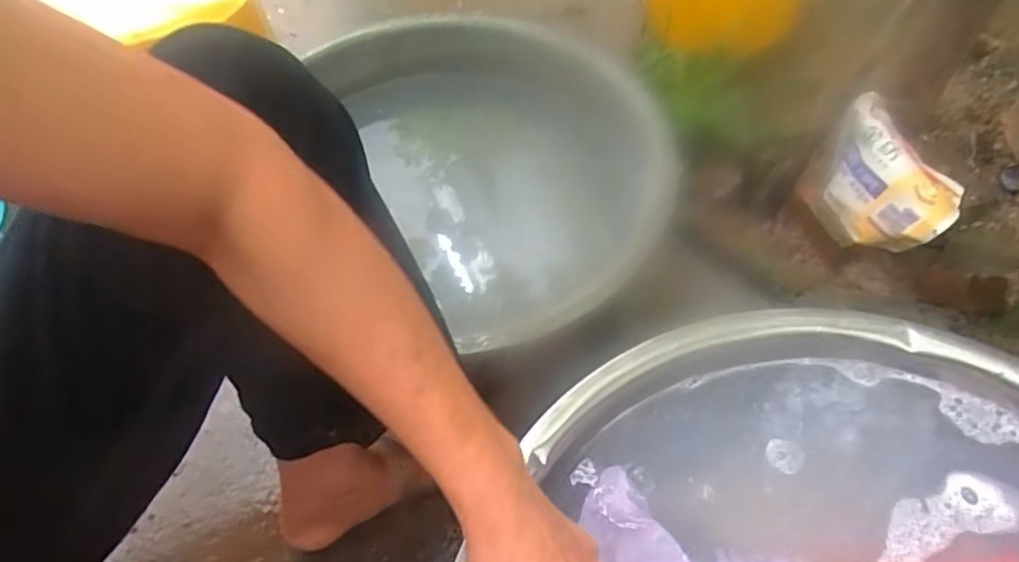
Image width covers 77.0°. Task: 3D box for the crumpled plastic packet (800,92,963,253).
[{"bbox_3d":[0.451,-0.118,0.767,0.159,0.110,0.113,30,62,21],"label":"crumpled plastic packet"}]

